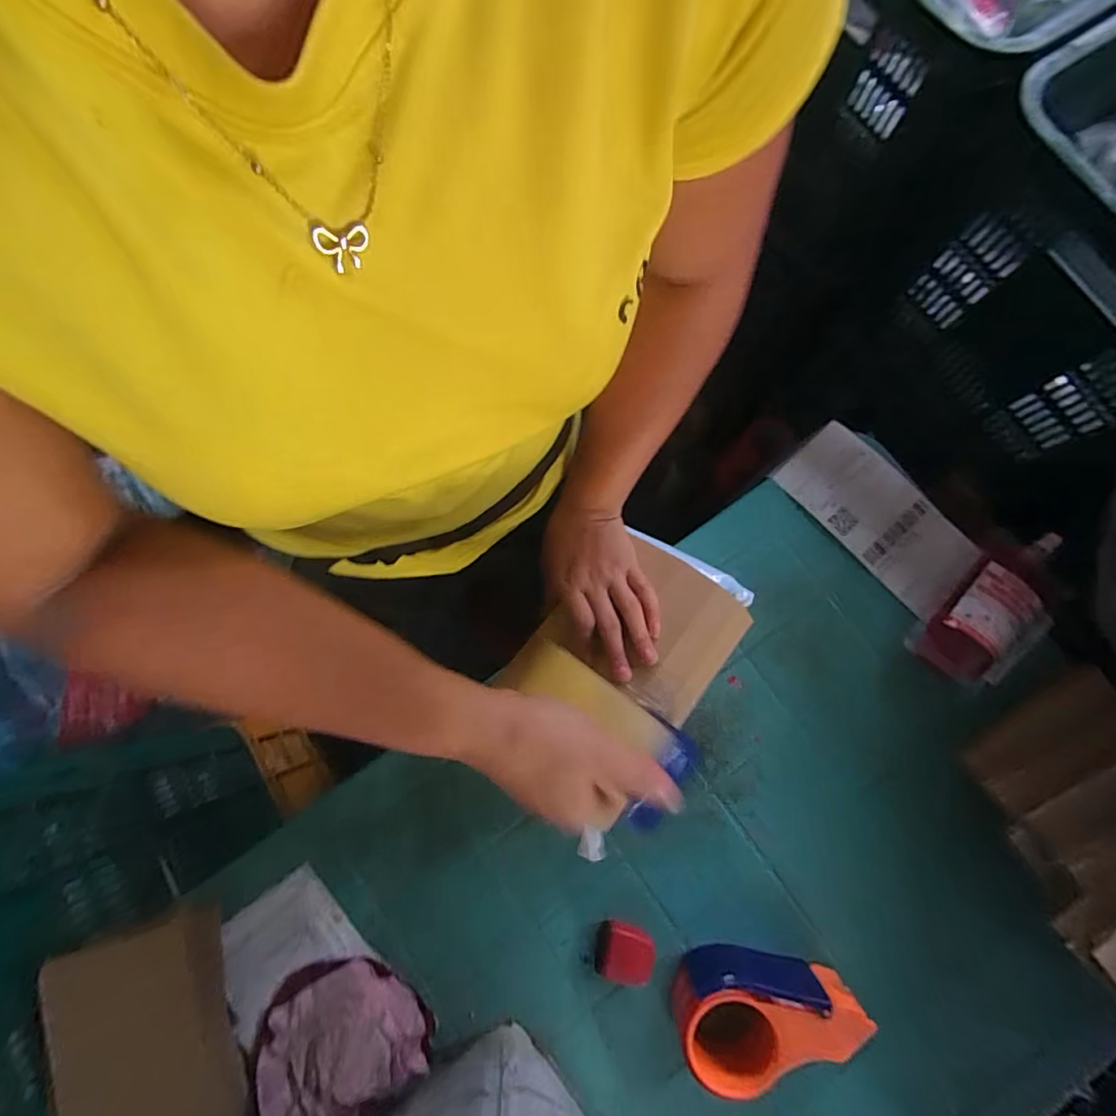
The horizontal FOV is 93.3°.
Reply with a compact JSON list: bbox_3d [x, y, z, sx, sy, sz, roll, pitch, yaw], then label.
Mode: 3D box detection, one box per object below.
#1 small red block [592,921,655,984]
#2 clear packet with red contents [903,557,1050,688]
[{"bbox_3d":[0.063,0.369,0.491,0.053,0.013,0.044,9,80,2],"label":"small red block"},{"bbox_3d":[0.426,0.066,0.519,0.090,0.029,0.133,44,83,8],"label":"clear packet with red contents"}]

